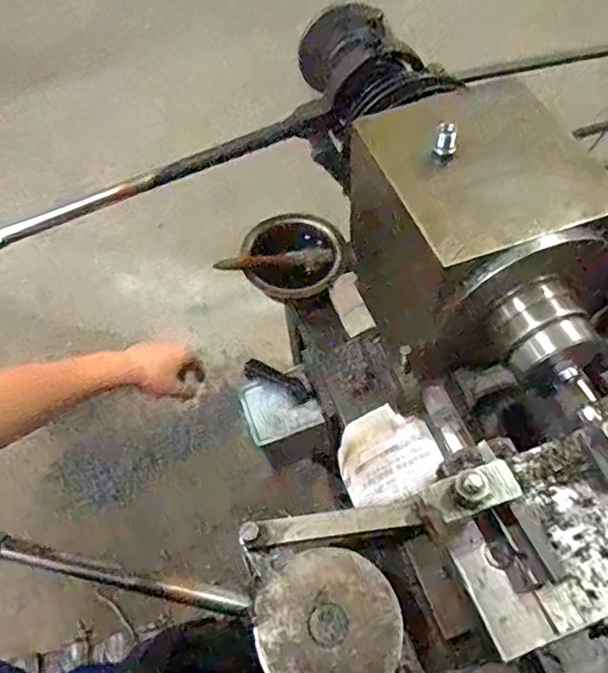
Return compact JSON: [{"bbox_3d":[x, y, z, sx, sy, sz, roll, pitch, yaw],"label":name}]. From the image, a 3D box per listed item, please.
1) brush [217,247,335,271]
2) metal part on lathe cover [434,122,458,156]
[{"bbox_3d":[-0.036,-0.095,0.710,0.150,0.020,0.018,-6,55,-18],"label":"brush"},{"bbox_3d":[0.107,-0.148,0.420,0.016,0.018,0.014,11,58,11],"label":"metal part on lathe cover"}]

